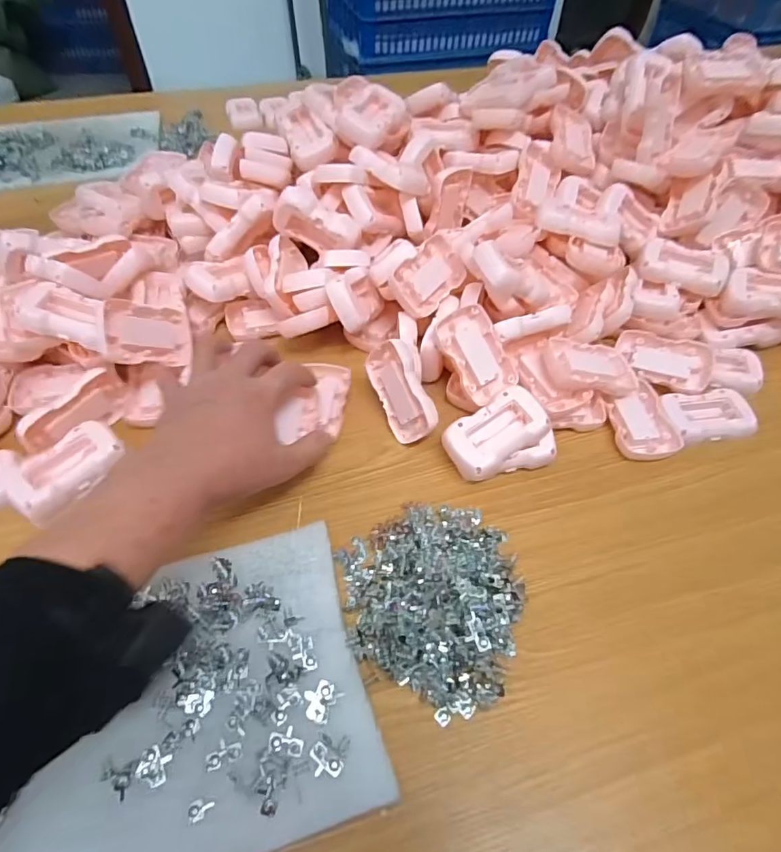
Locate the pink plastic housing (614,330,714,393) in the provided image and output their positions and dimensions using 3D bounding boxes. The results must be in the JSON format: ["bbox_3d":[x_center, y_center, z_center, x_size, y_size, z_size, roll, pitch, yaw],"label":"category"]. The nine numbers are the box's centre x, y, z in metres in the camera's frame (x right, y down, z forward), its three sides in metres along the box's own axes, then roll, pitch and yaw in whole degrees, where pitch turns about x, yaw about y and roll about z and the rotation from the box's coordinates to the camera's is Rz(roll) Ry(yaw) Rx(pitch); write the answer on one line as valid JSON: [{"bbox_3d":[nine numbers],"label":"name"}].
[{"bbox_3d":[0.276,-0.069,0.508,0.089,0.026,0.062,22,56,15],"label":"pink plastic housing"}]

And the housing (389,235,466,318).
[{"bbox_3d":[0.036,-0.147,0.498,0.053,0.019,0.086,51,61,-15],"label":"housing"}]

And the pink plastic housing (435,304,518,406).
[{"bbox_3d":[0.080,-0.067,0.469,0.053,0.012,0.087,-32,96,-13],"label":"pink plastic housing"}]

